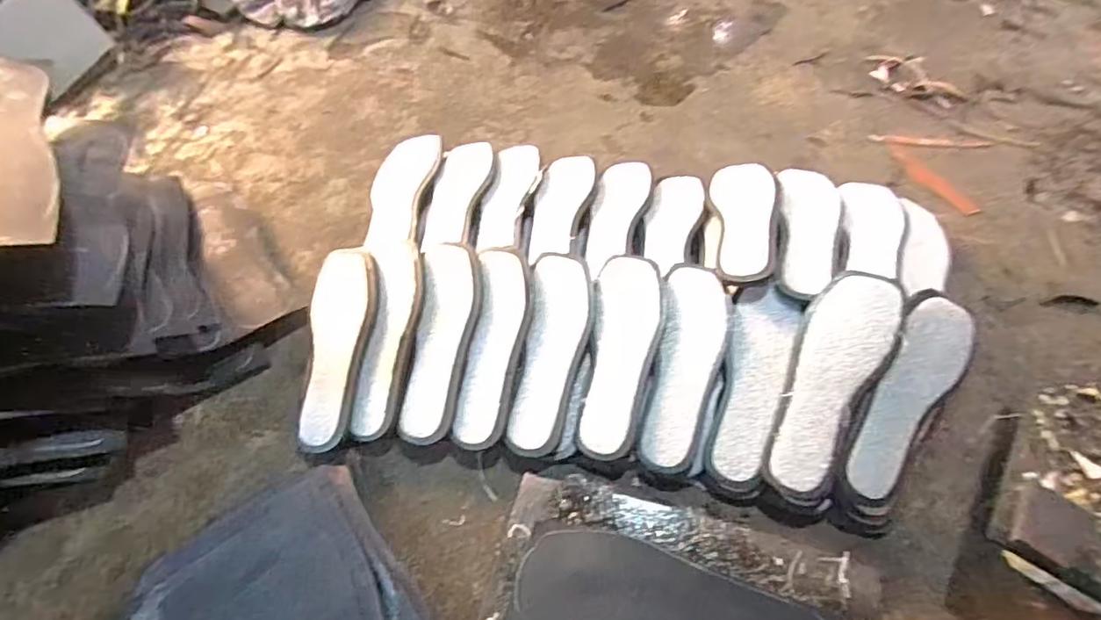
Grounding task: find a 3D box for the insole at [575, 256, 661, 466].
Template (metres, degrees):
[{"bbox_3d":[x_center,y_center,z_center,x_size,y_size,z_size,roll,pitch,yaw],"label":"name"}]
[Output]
[{"bbox_3d":[0.080,0.041,0.603,0.071,0.030,0.228,8,59,5],"label":"insole"}]

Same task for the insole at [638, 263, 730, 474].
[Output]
[{"bbox_3d":[0.149,0.059,0.597,0.072,0.011,0.229,8,72,16],"label":"insole"}]

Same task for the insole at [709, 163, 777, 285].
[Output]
[{"bbox_3d":[0.240,-0.118,0.678,0.074,0.010,0.217,-9,44,22],"label":"insole"}]

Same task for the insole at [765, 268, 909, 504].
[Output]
[{"bbox_3d":[0.285,0.070,0.559,0.078,0.022,0.234,23,81,14],"label":"insole"}]

